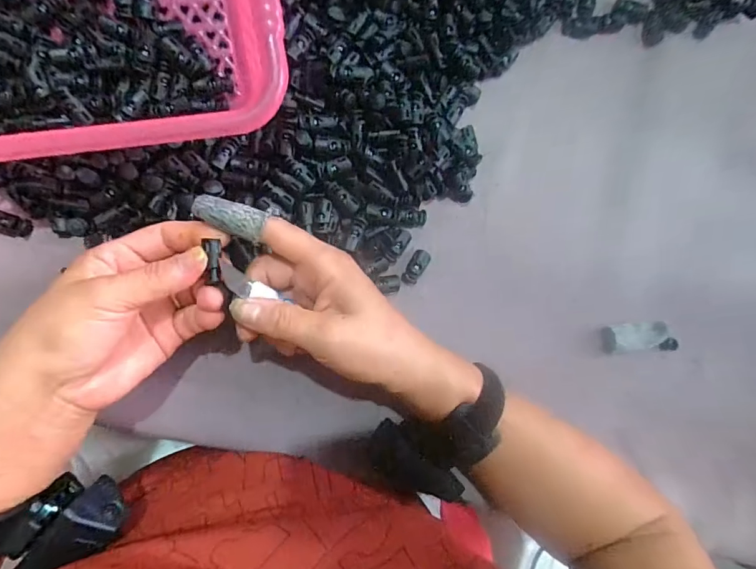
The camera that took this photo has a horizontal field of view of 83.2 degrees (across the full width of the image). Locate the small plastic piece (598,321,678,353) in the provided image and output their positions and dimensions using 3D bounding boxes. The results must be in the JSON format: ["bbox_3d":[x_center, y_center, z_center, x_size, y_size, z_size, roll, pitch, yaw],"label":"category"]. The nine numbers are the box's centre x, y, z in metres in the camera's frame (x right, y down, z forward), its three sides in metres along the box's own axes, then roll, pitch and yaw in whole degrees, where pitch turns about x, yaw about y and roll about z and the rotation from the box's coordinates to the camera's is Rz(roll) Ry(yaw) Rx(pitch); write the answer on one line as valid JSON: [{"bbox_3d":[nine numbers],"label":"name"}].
[{"bbox_3d":[0.217,0.044,0.353,0.056,0.011,0.024,-3,86,-8],"label":"small plastic piece"}]

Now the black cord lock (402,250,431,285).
[{"bbox_3d":[0.030,-0.014,0.339,0.013,0.008,0.030,31,82,-4],"label":"black cord lock"}]

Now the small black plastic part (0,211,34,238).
[{"bbox_3d":[-0.265,-0.043,0.304,0.030,0.006,0.015,18,84,-6],"label":"small black plastic part"}]

